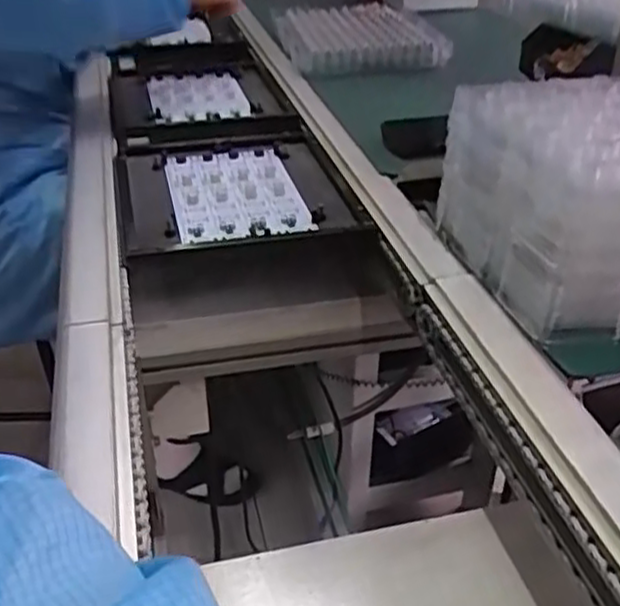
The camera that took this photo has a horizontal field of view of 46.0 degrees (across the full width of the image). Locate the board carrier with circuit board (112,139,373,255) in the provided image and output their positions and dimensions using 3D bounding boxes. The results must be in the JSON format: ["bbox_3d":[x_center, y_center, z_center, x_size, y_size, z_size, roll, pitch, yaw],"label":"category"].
[{"bbox_3d":[-0.084,-0.119,0.767,0.226,0.022,0.234,-8,34,-12],"label":"board carrier with circuit board"}]

